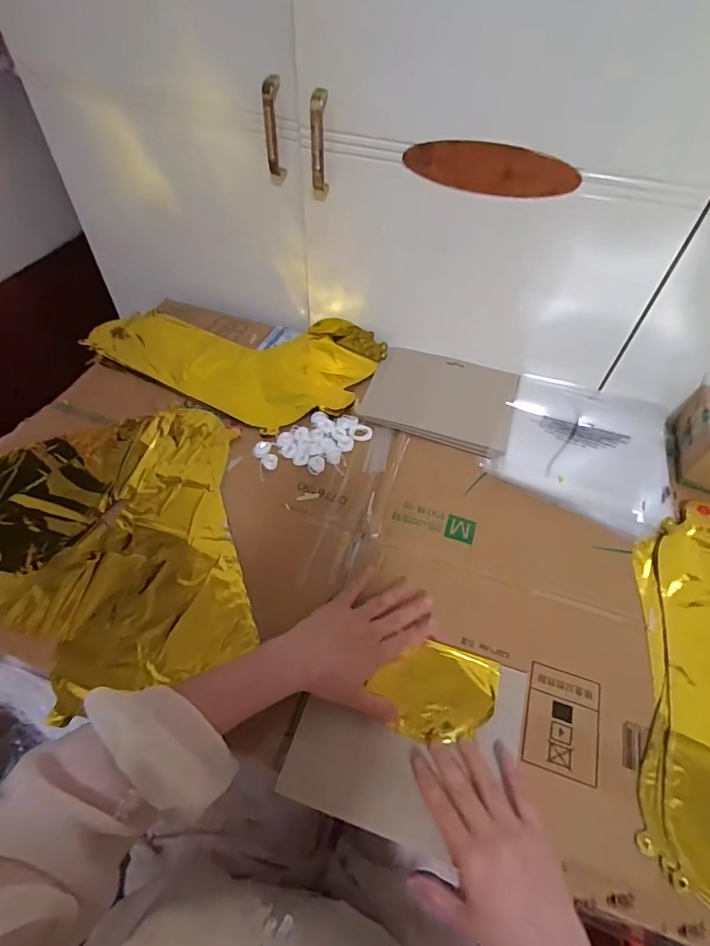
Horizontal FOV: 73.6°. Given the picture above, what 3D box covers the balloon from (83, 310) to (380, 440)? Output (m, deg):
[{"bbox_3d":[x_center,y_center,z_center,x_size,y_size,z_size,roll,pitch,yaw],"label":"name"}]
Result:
[{"bbox_3d":[-0.184,-0.195,0.731,0.414,0.032,0.240,26,56,16],"label":"balloon"}]

